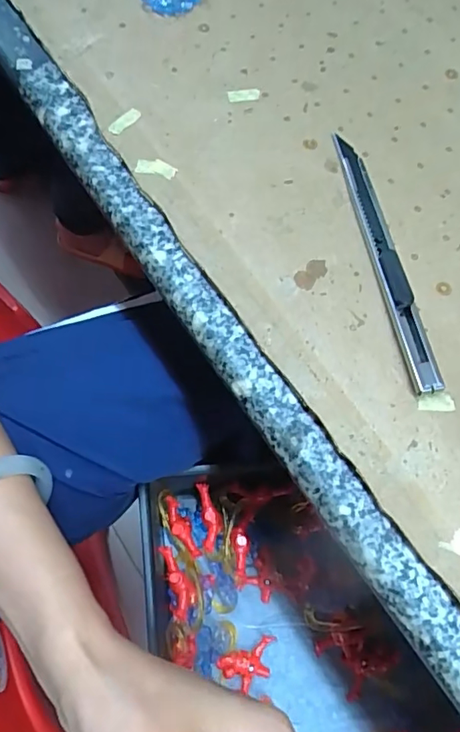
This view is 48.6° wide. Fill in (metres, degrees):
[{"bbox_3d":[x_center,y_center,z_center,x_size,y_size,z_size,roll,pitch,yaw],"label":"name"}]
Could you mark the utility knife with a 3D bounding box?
[{"bbox_3d":[0.069,-0.052,0.229,0.012,0.010,0.135,-7,69,-5],"label":"utility knife"}]

